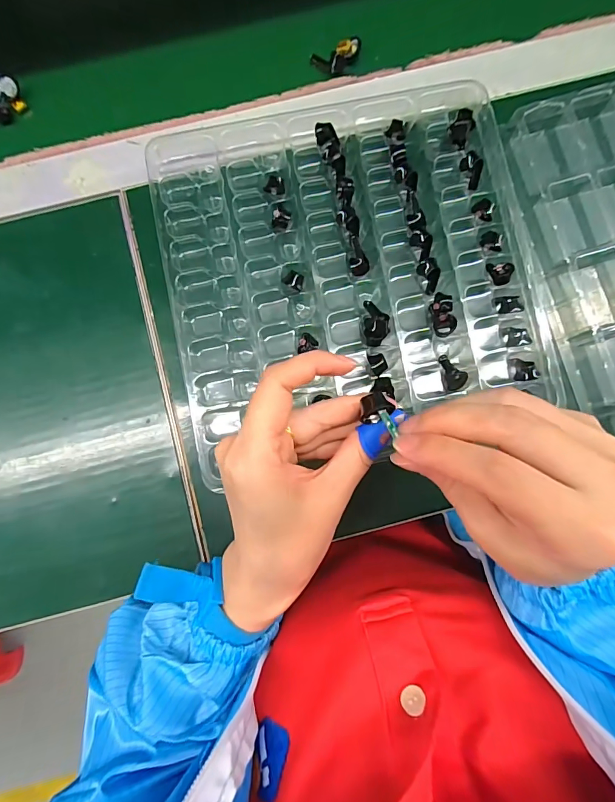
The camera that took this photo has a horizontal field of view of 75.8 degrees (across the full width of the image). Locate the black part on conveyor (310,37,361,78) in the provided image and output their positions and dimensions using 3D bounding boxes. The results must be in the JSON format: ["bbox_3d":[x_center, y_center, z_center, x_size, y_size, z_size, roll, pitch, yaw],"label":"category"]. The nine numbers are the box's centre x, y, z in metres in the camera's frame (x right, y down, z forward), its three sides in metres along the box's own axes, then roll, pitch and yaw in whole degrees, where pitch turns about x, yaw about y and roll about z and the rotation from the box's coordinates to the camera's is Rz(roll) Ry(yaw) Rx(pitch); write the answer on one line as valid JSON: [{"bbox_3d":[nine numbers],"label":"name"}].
[{"bbox_3d":[0.026,-0.282,0.326,0.043,0.011,0.019,-33,92,-10],"label":"black part on conveyor"}]

